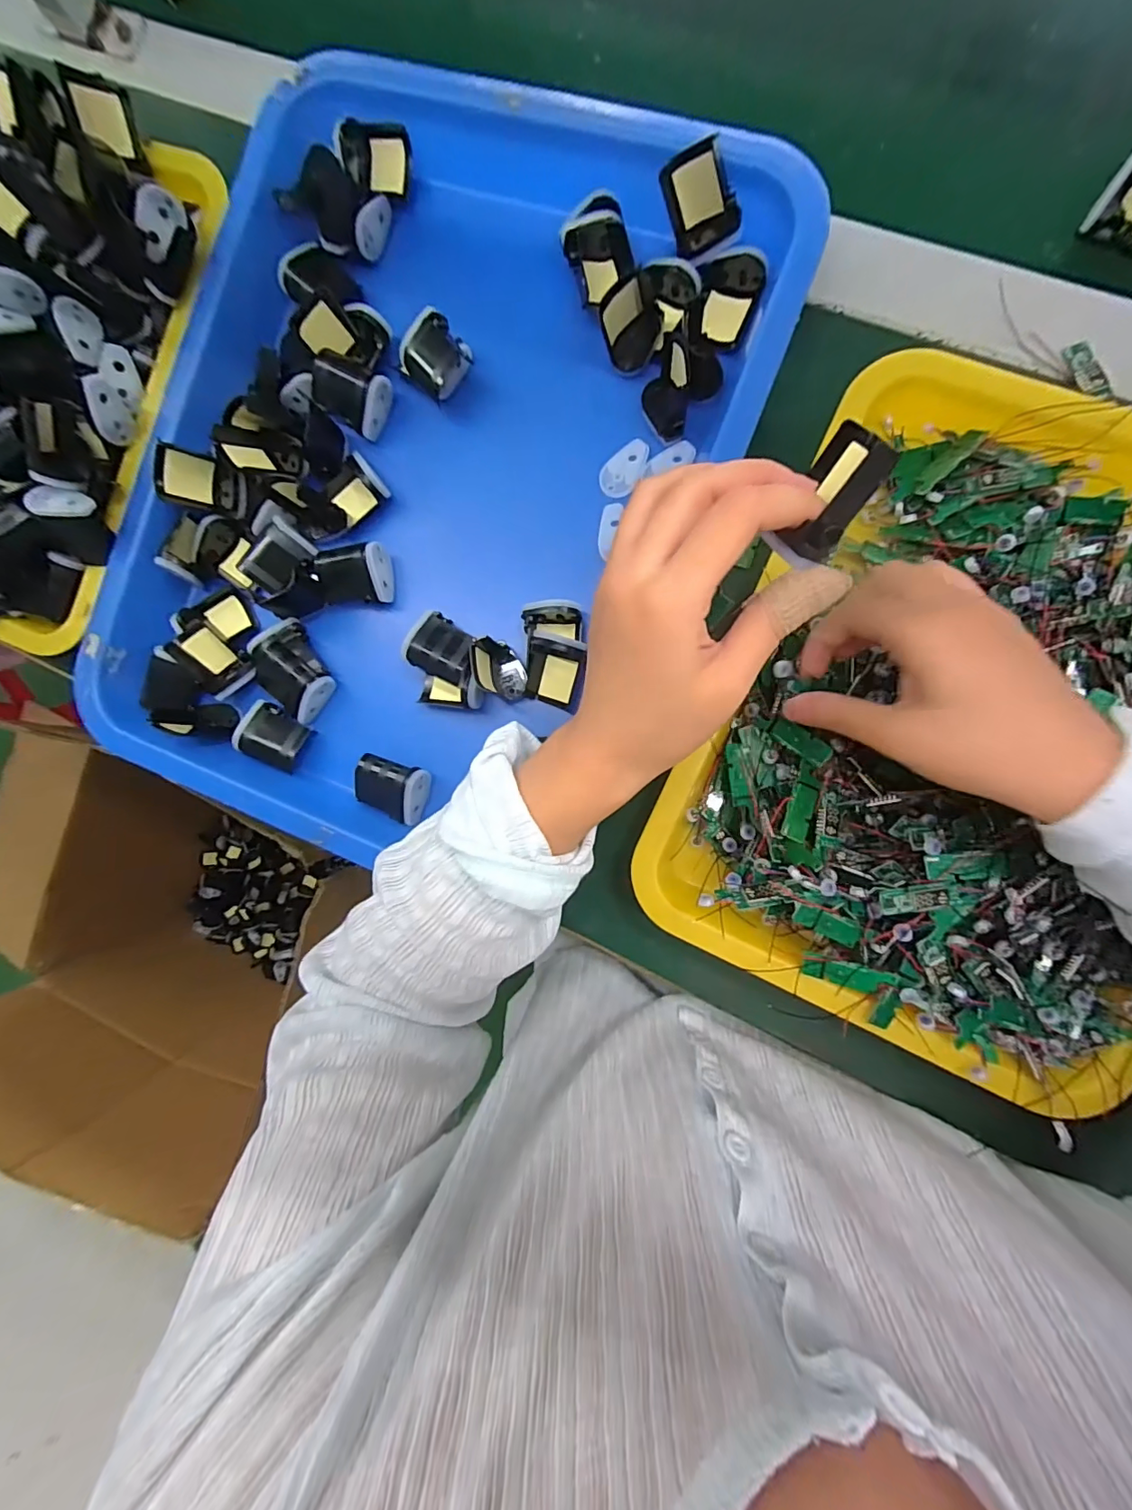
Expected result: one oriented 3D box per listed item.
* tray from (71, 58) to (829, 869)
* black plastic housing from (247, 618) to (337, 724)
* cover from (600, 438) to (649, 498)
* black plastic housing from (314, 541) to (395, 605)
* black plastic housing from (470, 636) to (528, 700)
[{"bbox_3d":[-0.082,-0.164,0.322,0.333,0.072,0.445,24,93,7],"label":"tray"},{"bbox_3d":[-0.175,-0.053,0.323,0.040,0.023,0.060,-34,86,7],"label":"black plastic housing"},{"bbox_3d":[0.035,-0.172,0.305,0.022,0.004,0.037,35,95,6],"label":"cover"},{"bbox_3d":[-0.134,-0.115,0.319,0.045,0.021,0.037,0,90,8],"label":"black plastic housing"},{"bbox_3d":[-0.041,-0.053,0.313,0.026,0.021,0.039,-36,86,6],"label":"black plastic housing"}]

